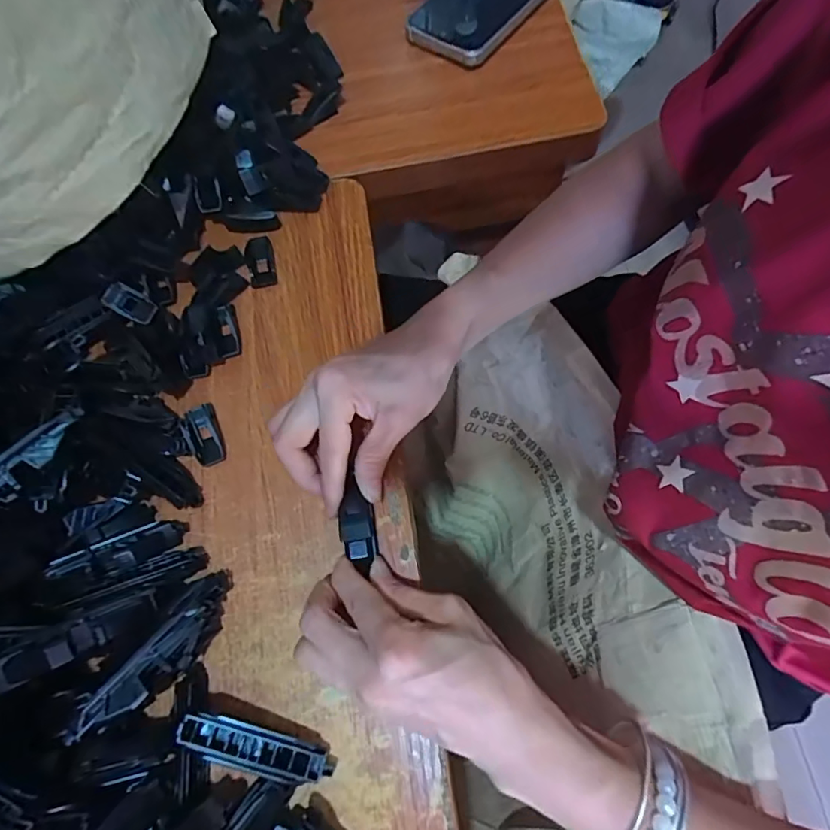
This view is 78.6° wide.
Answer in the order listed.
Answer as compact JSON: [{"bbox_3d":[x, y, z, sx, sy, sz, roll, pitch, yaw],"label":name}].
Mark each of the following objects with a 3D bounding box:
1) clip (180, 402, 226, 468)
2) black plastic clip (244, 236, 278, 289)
[{"bbox_3d":[-0.139,0.012,0.332,0.020,0.009,0.043,-22,70,-5],"label":"clip"},{"bbox_3d":[-0.116,-0.115,0.380,0.020,0.005,0.043,-15,69,-2],"label":"black plastic clip"}]

